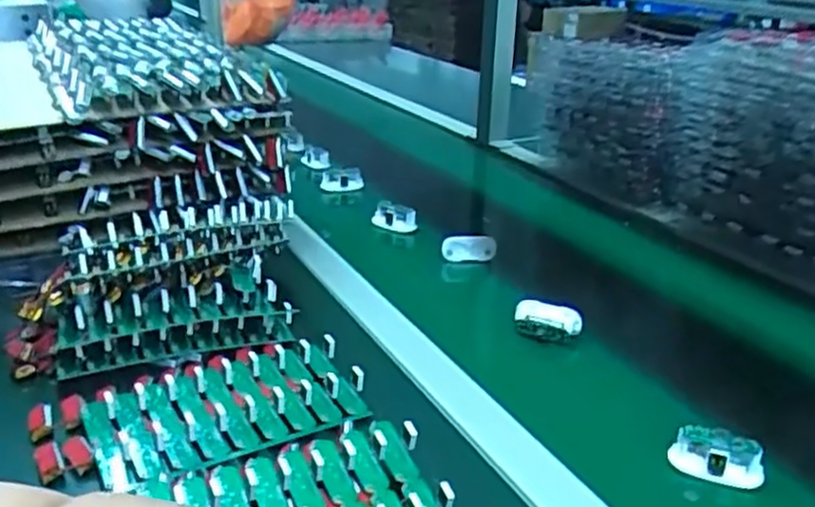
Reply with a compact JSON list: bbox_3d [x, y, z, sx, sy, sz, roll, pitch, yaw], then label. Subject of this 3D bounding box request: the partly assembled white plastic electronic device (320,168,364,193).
[{"bbox_3d":[-0.091,-0.104,1.052,0.064,0.039,0.020,12,25,22],"label":"partly assembled white plastic electronic device"}]

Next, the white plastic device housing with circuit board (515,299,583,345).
[{"bbox_3d":[0.126,0.063,0.675,0.058,0.029,0.024,7,24,12],"label":"white plastic device housing with circuit board"}]

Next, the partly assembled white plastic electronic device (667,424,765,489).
[{"bbox_3d":[0.208,0.136,0.504,0.058,0.034,0.016,11,26,22],"label":"partly assembled white plastic electronic device"}]

